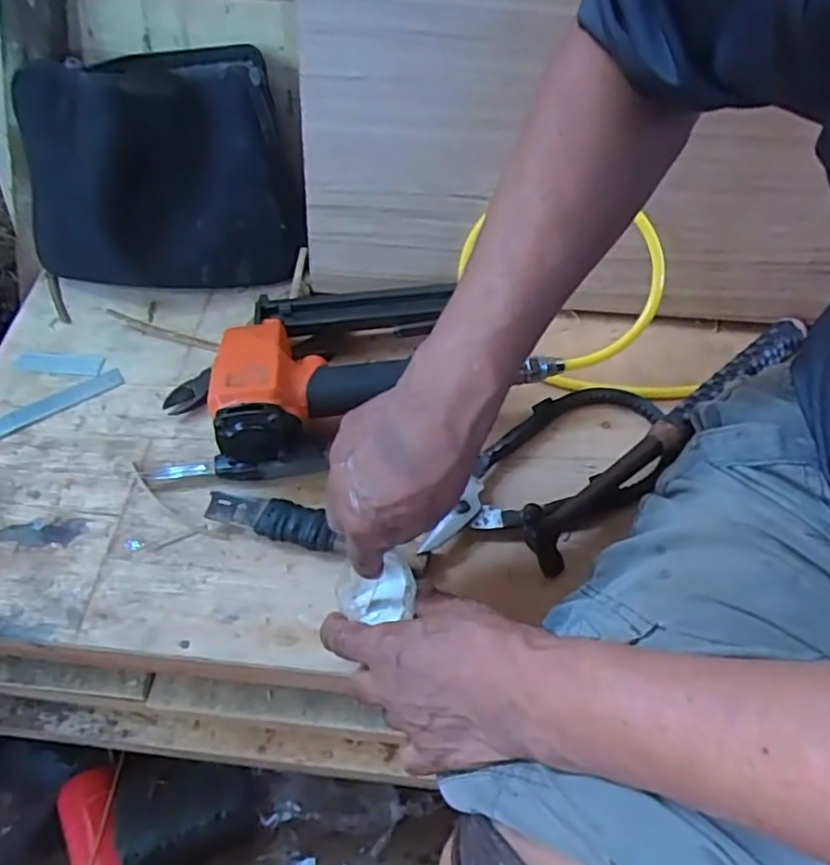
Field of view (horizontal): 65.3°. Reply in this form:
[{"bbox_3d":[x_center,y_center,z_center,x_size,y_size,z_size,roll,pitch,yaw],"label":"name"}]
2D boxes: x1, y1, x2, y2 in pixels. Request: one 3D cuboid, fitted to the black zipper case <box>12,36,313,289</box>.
[{"bbox_3d":[-0.220,-0.222,0.560,0.219,0.196,0.077,-13,22,-16],"label":"black zipper case"}]

